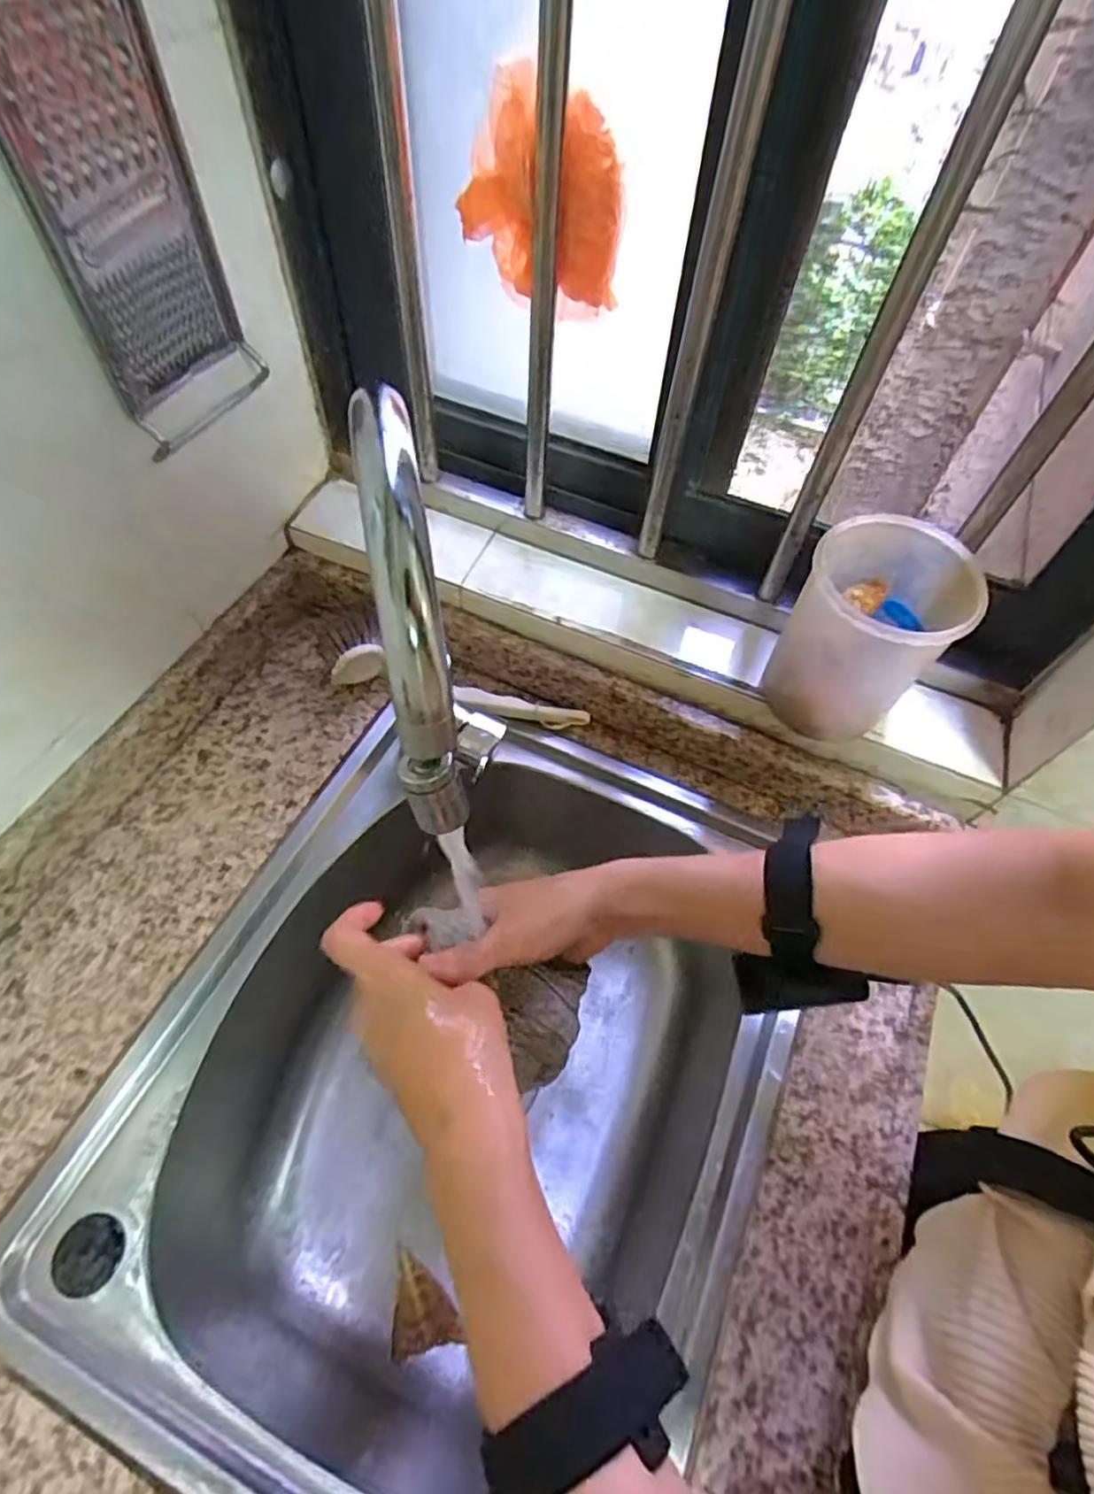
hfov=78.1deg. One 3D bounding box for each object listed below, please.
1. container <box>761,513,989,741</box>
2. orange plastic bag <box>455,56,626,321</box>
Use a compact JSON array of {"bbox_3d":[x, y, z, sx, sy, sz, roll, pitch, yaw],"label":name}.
[{"bbox_3d":[0.207,-0.068,0.451,0.093,0.133,0.102,22,60,10],"label":"container"},{"bbox_3d":[-0.004,-0.322,0.400,0.095,0.111,0.043,10,58,2],"label":"orange plastic bag"}]

